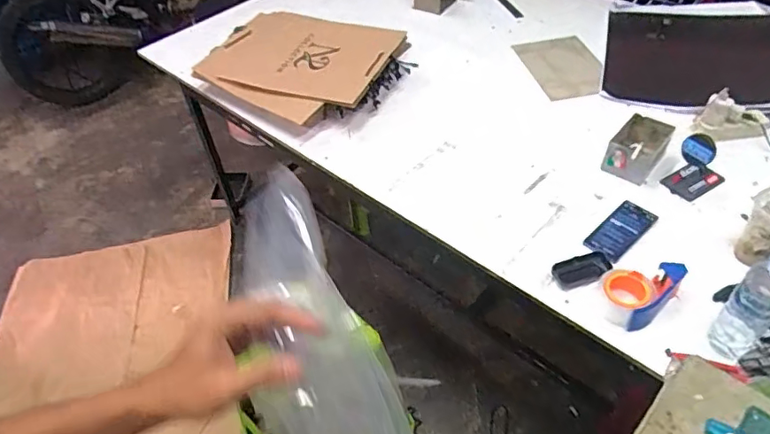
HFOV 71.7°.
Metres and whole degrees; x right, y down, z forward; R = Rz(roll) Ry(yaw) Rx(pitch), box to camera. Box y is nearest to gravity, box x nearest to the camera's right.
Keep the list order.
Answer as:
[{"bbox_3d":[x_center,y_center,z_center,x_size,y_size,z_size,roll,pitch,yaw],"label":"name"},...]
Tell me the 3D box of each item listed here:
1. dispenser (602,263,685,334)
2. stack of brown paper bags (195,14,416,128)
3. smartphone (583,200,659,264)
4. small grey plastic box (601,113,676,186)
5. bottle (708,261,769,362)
[{"bbox_3d":[0.454,0.127,0.953,0.145,0.057,0.104,-33,52,-24],"label":"dispenser"},{"bbox_3d":[-0.246,-0.444,1.517,0.521,0.120,0.389,23,52,25],"label":"stack of brown paper bags"},{"bbox_3d":[0.479,0.028,1.079,0.176,0.014,0.075,-36,53,-26],"label":"smartphone"},{"bbox_3d":[0.569,-0.154,1.195,0.109,0.075,0.164,31,56,30],"label":"small grey plastic box"},{"bbox_3d":[0.573,0.133,0.822,0.060,0.212,0.067,-37,53,-27],"label":"bottle"}]

